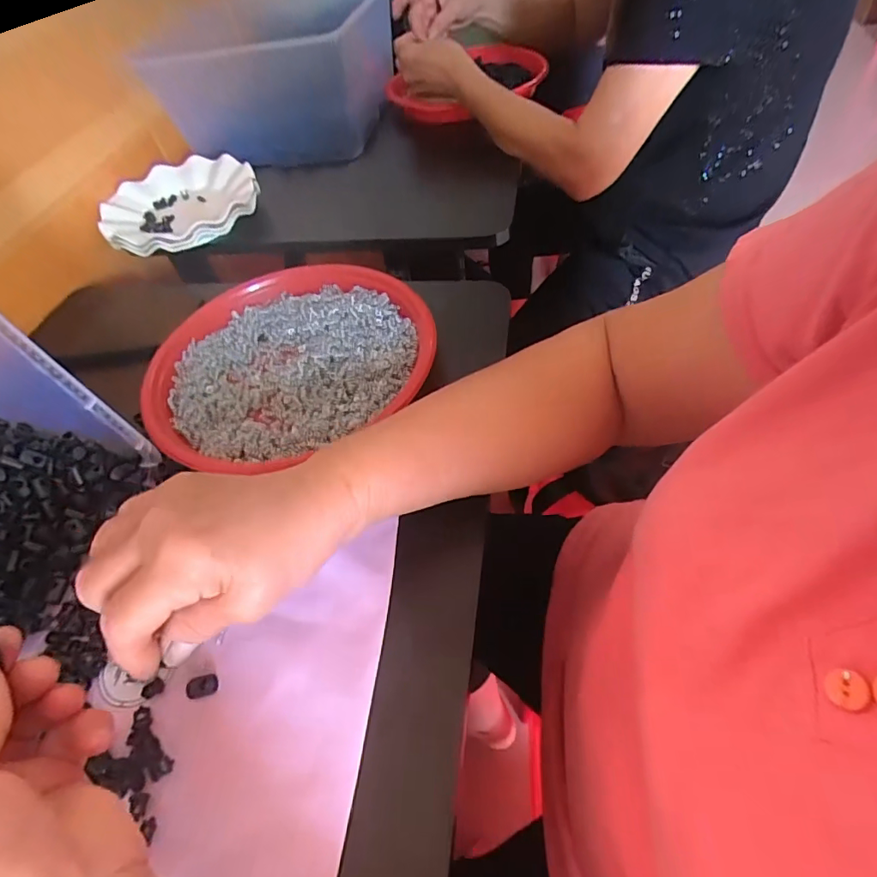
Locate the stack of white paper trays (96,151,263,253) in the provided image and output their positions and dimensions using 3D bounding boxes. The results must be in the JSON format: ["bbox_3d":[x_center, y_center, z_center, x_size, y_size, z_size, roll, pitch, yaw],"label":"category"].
[{"bbox_3d":[-0.300,-0.277,0.584,0.169,0.025,0.171,-20,52,-7],"label":"stack of white paper trays"}]

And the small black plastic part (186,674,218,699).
[{"bbox_3d":[-0.133,0.139,0.281,0.017,0.005,0.011,-16,52,-4],"label":"small black plastic part"}]

